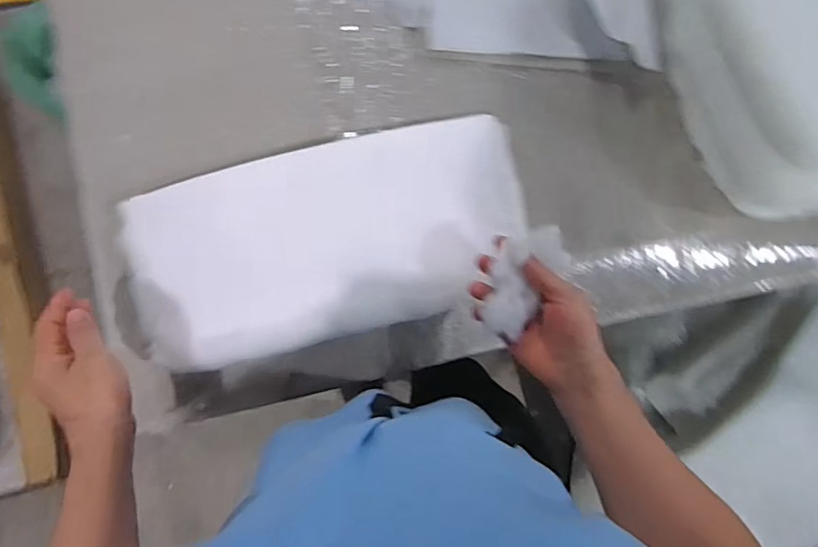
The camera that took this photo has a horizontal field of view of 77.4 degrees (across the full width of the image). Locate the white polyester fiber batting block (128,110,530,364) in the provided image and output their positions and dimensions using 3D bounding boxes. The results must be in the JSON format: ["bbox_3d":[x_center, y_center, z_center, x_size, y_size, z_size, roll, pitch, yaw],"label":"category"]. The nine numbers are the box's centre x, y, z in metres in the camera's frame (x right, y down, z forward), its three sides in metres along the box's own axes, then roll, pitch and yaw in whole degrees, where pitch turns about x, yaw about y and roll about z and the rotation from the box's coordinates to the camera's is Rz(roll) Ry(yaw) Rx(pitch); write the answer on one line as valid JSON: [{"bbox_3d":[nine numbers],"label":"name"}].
[{"bbox_3d":[-0.078,-0.032,0.564,0.435,0.070,0.203,-15,87,-7],"label":"white polyester fiber batting block"}]

